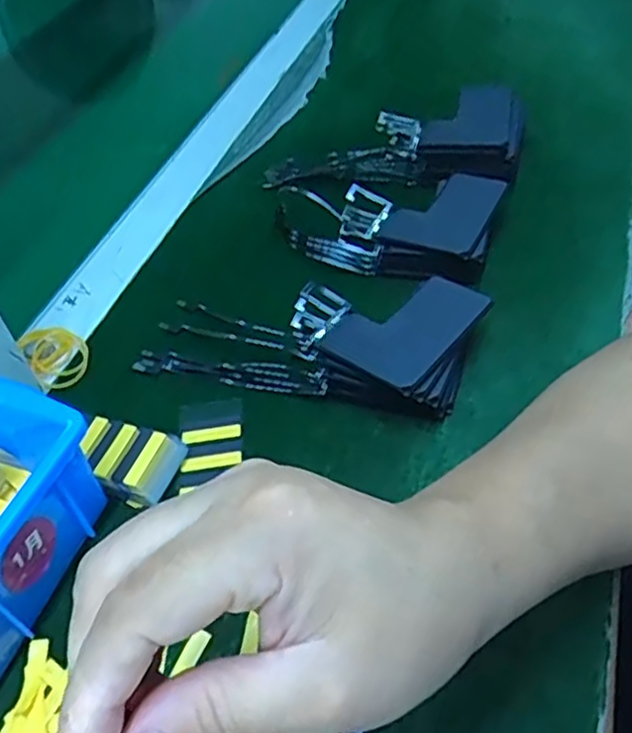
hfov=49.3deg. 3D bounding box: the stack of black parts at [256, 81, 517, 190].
[{"bbox_3d":[0.050,-0.150,0.477,0.173,0.037,0.084,-8,46,17],"label":"stack of black parts"}]

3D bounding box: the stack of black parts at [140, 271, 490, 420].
[{"bbox_3d":[-0.006,-0.019,0.373,0.174,0.031,0.075,13,50,18],"label":"stack of black parts"}]

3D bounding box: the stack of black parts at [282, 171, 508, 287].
[{"bbox_3d":[0.052,-0.091,0.424,0.116,0.031,0.096,16,51,21],"label":"stack of black parts"}]

